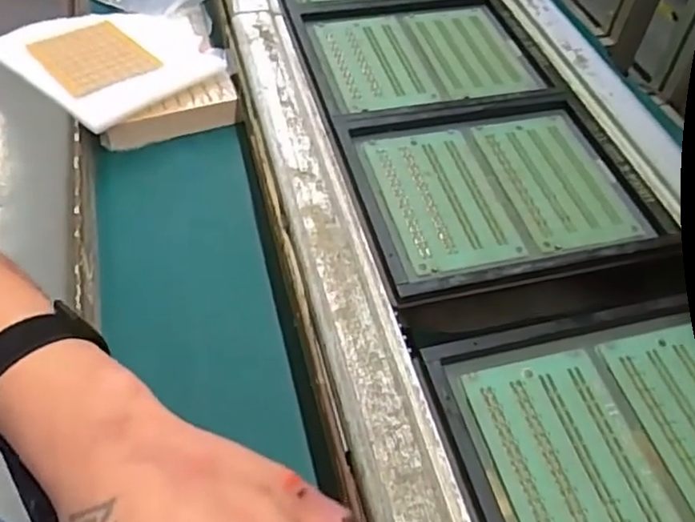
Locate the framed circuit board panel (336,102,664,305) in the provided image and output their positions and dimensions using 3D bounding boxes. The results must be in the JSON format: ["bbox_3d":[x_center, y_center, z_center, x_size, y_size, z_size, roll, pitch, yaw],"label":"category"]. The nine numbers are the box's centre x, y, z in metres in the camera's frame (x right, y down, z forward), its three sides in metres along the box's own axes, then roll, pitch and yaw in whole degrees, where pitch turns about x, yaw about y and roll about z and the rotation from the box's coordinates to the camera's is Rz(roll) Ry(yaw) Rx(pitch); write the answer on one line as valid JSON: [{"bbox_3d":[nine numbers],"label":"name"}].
[{"bbox_3d":[0.115,-0.057,0.488,0.208,0.014,0.179,-9,52,-10],"label":"framed circuit board panel"}]

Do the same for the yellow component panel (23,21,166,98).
[{"bbox_3d":[-0.242,-0.194,0.602,0.086,0.009,0.120,-32,53,-24],"label":"yellow component panel"}]

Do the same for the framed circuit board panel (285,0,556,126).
[{"bbox_3d":[0.067,-0.196,0.597,0.212,0.016,0.174,-11,52,-11],"label":"framed circuit board panel"}]

